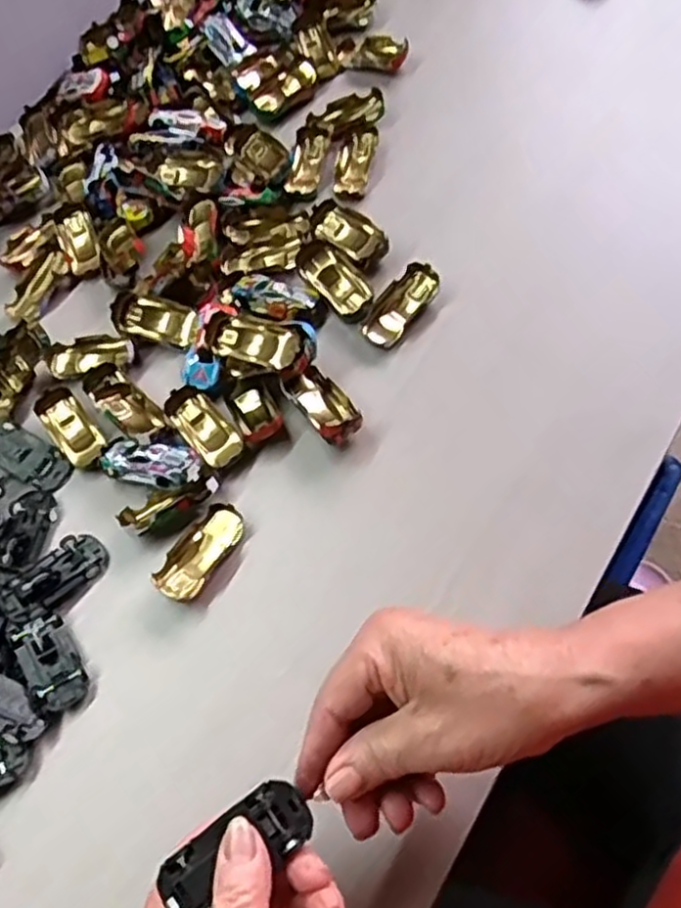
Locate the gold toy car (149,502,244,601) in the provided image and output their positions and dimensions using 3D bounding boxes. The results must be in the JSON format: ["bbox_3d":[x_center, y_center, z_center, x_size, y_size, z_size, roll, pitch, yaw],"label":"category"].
[{"bbox_3d":[-0.084,0.059,0.441,0.028,0.018,0.064,30,71,15],"label":"gold toy car"}]

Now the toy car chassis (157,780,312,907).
[{"bbox_3d":[-0.042,0.161,0.297,0.062,0.005,0.029,-32,68,-13],"label":"toy car chassis"}]

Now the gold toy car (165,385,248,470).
[{"bbox_3d":[-0.088,-0.017,0.477,0.028,0.014,0.062,-38,69,-13],"label":"gold toy car"}]

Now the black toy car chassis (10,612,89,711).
[{"bbox_3d":[-0.168,0.121,0.422,0.029,0.017,0.054,-32,68,-10],"label":"black toy car chassis"}]

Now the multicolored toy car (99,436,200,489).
[{"bbox_3d":[-0.123,0.006,0.462,0.066,0.022,0.029,15,68,10],"label":"multicolored toy car"}]

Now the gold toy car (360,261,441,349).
[{"bbox_3d":[0.039,-0.101,0.495,0.032,0.020,0.065,36,73,17],"label":"gold toy car"}]

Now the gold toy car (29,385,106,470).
[{"bbox_3d":[-0.181,-0.017,0.490,0.027,0.015,0.065,-35,69,-12],"label":"gold toy car"}]

